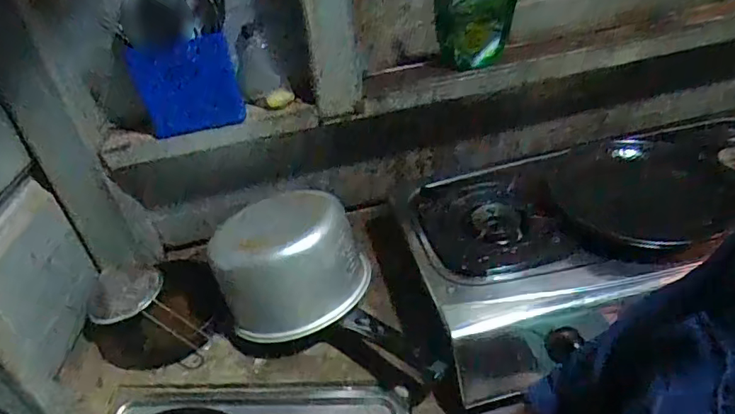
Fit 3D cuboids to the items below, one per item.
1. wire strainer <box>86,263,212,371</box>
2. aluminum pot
[{"bbox_3d":[-0.323,0.158,0.790,0.209,0.047,0.106,27,47,11],"label":"wire strainer"},{"bbox_3d":[-0.114,0.072,0.779,0.201,0.116,0.212,-4,39,4],"label":"aluminum pot"}]

